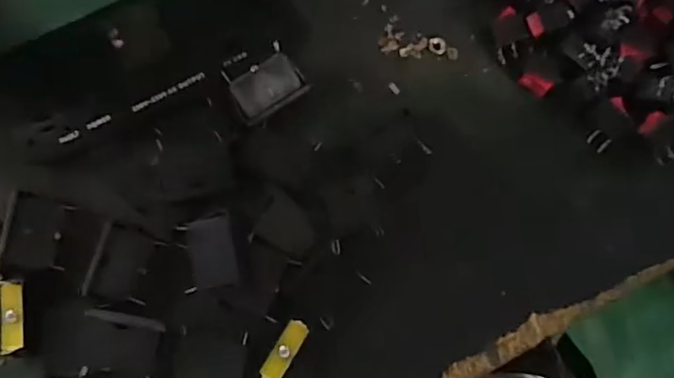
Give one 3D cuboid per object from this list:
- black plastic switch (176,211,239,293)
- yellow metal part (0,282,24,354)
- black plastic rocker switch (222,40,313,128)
[{"bbox_3d":[-0.057,0.028,0.270,0.023,0.018,0.032,-11,85,-5],"label":"black plastic switch"},{"bbox_3d":[-0.139,0.055,0.258,0.009,0.004,0.029,-5,74,-15],"label":"yellow metal part"},{"bbox_3d":[-0.035,-0.049,0.292,0.034,0.016,0.026,-36,88,-7],"label":"black plastic rocker switch"}]

